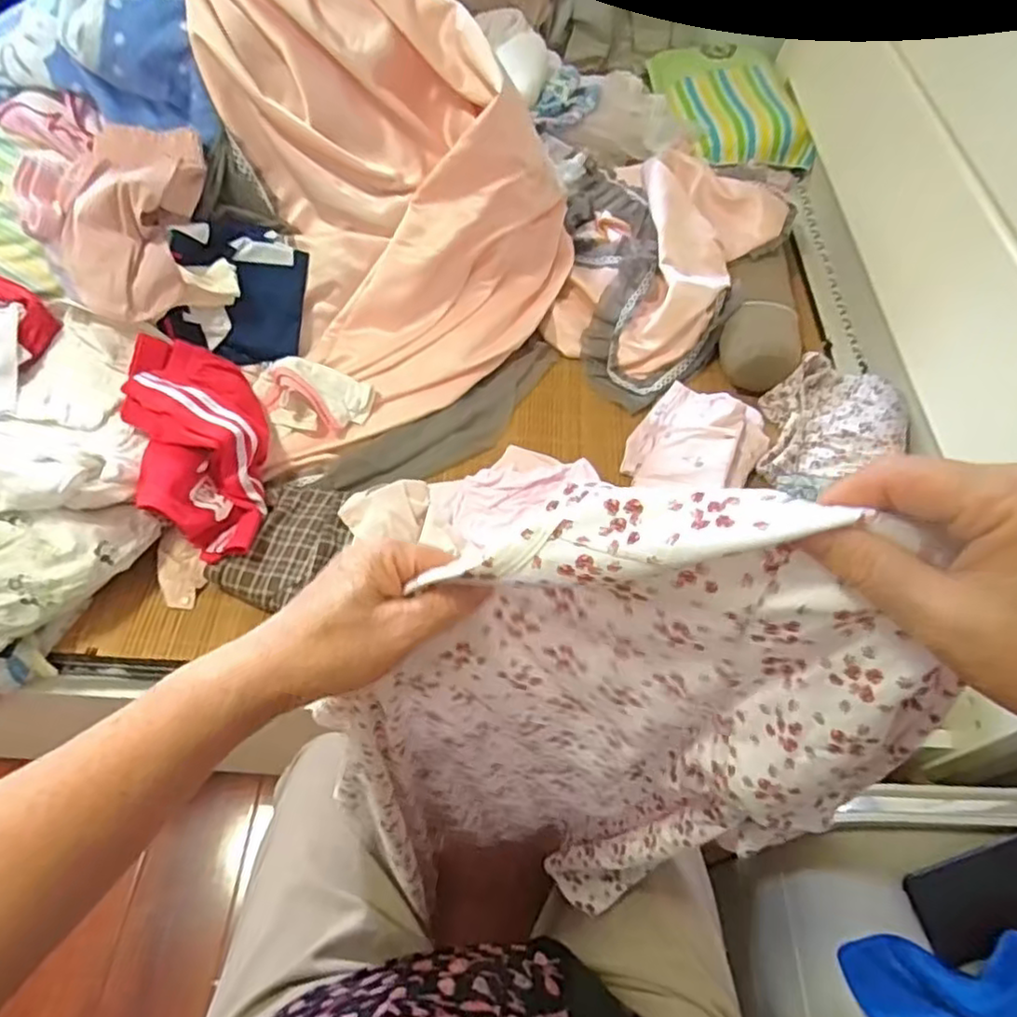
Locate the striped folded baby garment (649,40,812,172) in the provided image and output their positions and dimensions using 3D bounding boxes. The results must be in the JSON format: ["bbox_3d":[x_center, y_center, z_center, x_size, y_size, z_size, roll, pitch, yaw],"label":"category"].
[{"bbox_3d":[0.459,-0.858,1.406,0.246,0.066,0.410,-5,57,-5],"label":"striped folded baby garment"}]

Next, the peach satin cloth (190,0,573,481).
[{"bbox_3d":[-0.185,-0.443,0.902,0.540,0.441,0.427,-35,64,-22],"label":"peach satin cloth"}]

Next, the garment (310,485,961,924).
[{"bbox_3d":[0.037,0.151,0.416,0.274,0.448,0.117,0,57,-2],"label":"garment"}]

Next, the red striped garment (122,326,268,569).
[{"bbox_3d":[-0.369,-0.071,0.805,0.142,0.130,0.268,-12,58,-10],"label":"red striped garment"}]

